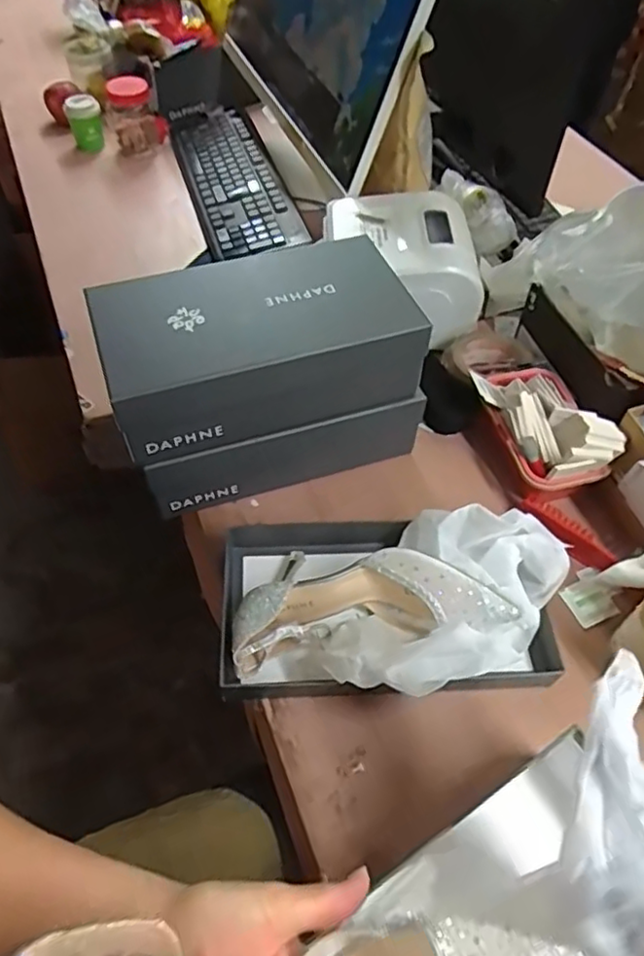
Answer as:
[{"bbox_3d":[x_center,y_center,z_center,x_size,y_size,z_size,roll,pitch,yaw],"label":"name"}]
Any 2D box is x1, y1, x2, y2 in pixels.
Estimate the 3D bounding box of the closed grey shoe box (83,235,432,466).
[{"bbox_3d":[-0.062,-0.134,0.634,0.295,0.106,0.146,-16,55,-13],"label":"closed grey shoe box"}]

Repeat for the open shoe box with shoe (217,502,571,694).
[{"bbox_3d":[0.067,0.106,0.574,0.306,0.129,0.185,0,53,-1],"label":"open shoe box with shoe"}]

